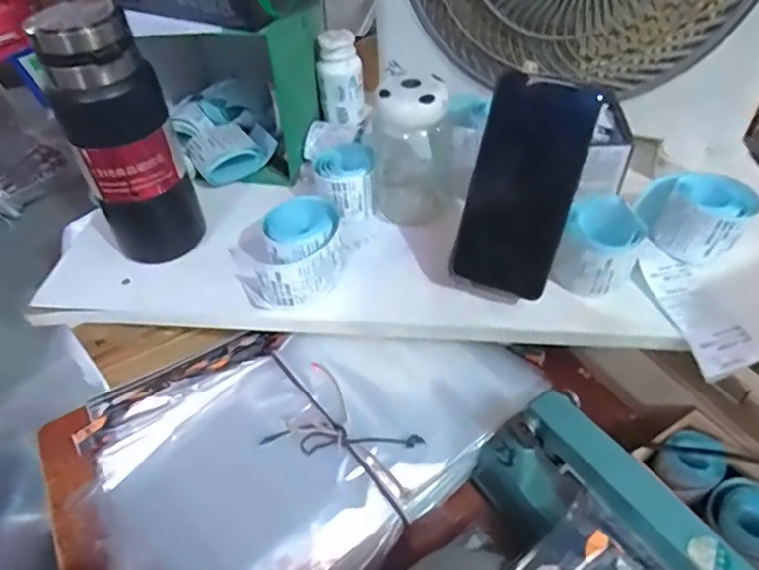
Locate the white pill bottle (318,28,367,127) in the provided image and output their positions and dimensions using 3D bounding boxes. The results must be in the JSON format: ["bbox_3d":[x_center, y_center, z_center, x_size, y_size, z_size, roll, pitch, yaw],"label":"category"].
[{"bbox_3d":[-0.041,-0.231,0.630,0.046,0.091,0.044,-3,46,1],"label":"white pill bottle"}]

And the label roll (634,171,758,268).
[{"bbox_3d":[0.275,-0.063,0.486,0.070,0.047,0.083,-21,49,-16],"label":"label roll"}]

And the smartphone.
[{"bbox_3d":[0.109,-0.072,0.431,0.076,0.160,0.006,19,24,15],"label":"smartphone"}]

